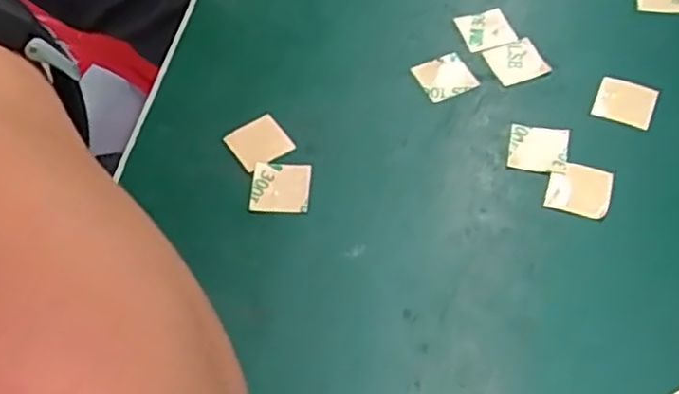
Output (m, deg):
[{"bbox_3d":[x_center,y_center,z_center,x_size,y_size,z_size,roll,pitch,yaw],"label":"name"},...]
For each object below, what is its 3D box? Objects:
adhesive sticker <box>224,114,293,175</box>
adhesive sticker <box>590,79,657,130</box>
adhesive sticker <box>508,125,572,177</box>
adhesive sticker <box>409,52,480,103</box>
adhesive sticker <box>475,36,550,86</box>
[{"bbox_3d":[-0.023,-0.015,0.192,0.015,0.004,0.016,-30,58,-17],"label":"adhesive sticker"},{"bbox_3d":[0.079,-0.026,0.192,0.016,0.004,0.015,22,67,18],"label":"adhesive sticker"},{"bbox_3d":[0.053,-0.013,0.184,0.015,0.004,0.015,12,58,11],"label":"adhesive sticker"},{"bbox_3d":[0.031,-0.035,0.201,0.015,0.004,0.015,-25,61,-6],"label":"adhesive sticker"},{"bbox_3d":[0.051,-0.040,0.203,0.015,0.004,0.016,-27,64,-1],"label":"adhesive sticker"}]

